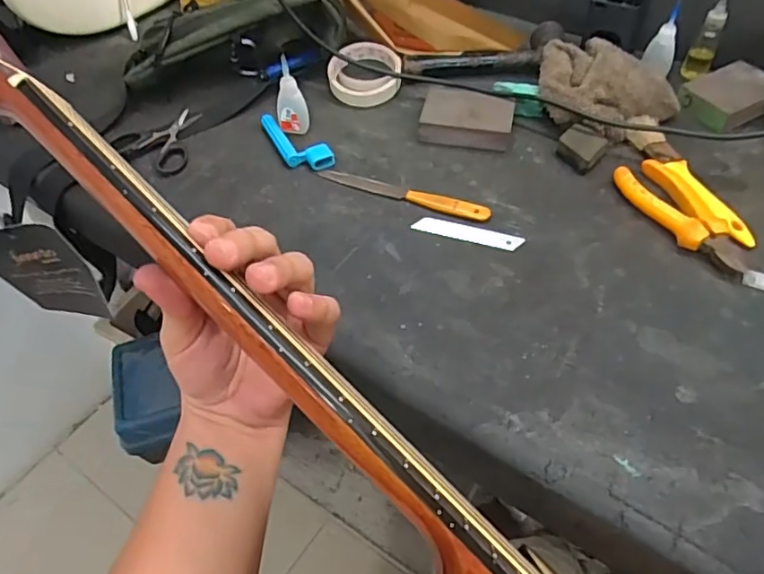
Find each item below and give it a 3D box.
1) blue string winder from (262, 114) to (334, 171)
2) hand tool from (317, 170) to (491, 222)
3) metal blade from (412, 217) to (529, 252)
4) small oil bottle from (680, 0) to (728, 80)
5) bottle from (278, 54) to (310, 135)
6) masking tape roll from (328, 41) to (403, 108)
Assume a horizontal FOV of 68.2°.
[{"bbox_3d":[-0.093,-0.160,0.619,0.048,0.016,0.101,-25,54,-17],"label":"blue string winder"},{"bbox_3d":[0.020,-0.094,0.568,0.179,0.007,0.023,17,54,16],"label":"hand tool"},{"bbox_3d":[0.082,-0.052,0.538,0.102,0.004,0.020,14,61,13],"label":"metal blade"},{"bbox_3d":[0.377,-0.287,0.651,0.028,0.093,0.024,23,56,20],"label":"small oil bottle"},{"bbox_3d":[-0.100,-0.206,0.615,0.033,0.079,0.021,-9,51,-4],"label":"bottle"},{"bbox_3d":[-0.021,-0.258,0.682,0.085,0.020,0.089,3,69,4],"label":"masking tape roll"}]

